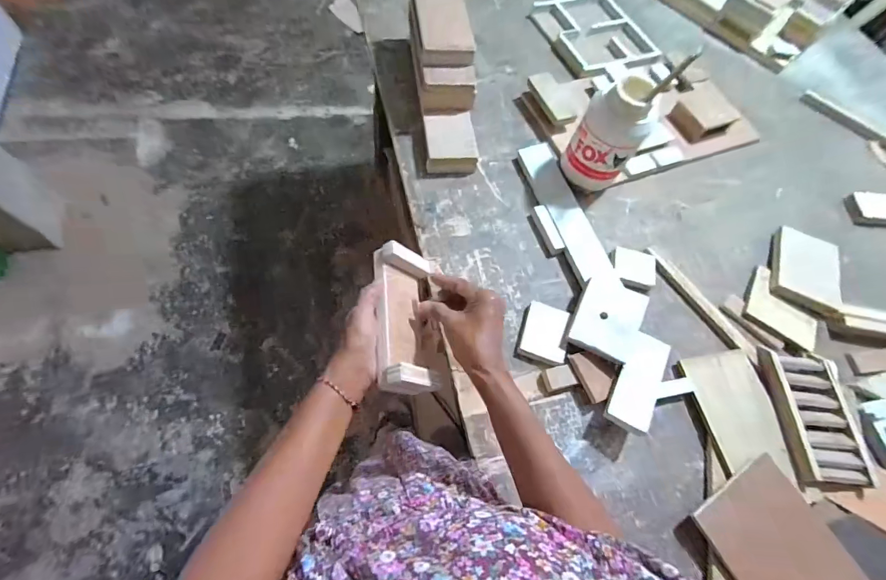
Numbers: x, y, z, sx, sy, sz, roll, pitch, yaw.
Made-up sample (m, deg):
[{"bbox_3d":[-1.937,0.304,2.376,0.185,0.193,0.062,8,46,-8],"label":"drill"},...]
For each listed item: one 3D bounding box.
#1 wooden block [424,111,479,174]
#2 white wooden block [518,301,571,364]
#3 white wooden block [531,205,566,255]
[{"bbox_3d":[0.012,-0.237,0.640,0.081,0.042,0.105,-3,66,-8],"label":"wooden block"},{"bbox_3d":[0.139,0.058,0.542,0.059,0.014,0.074,17,65,1],"label":"white wooden block"},{"bbox_3d":[0.161,-0.093,0.607,0.021,0.016,0.081,-15,68,-13],"label":"white wooden block"}]

